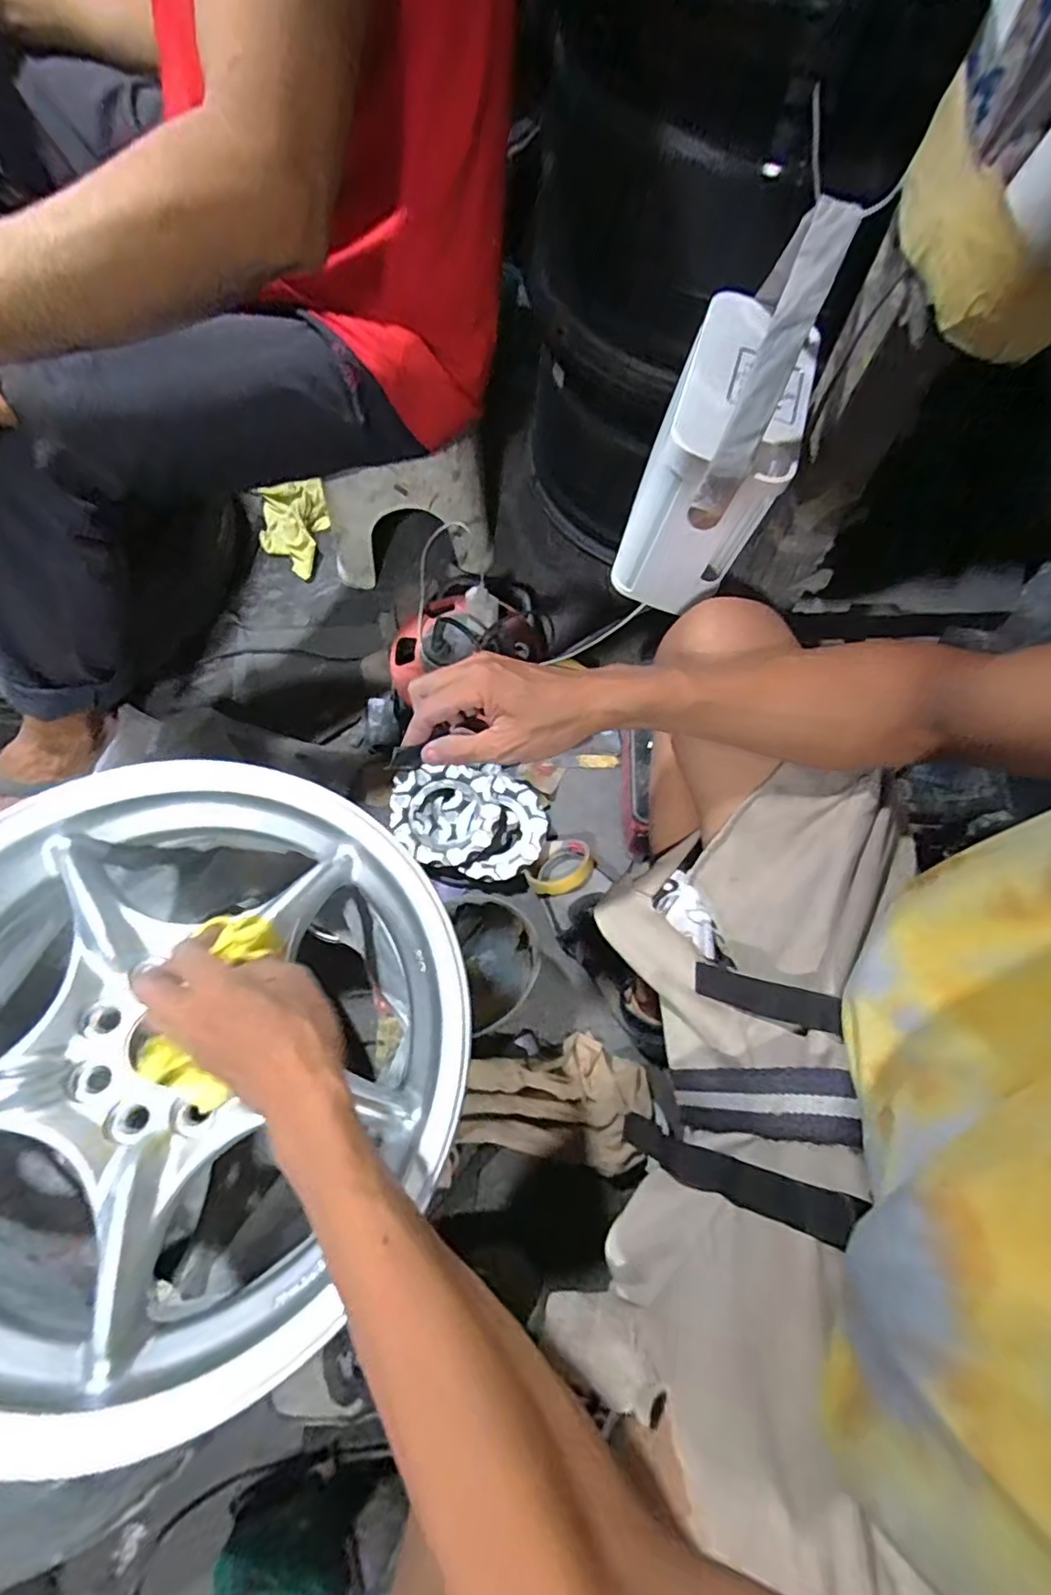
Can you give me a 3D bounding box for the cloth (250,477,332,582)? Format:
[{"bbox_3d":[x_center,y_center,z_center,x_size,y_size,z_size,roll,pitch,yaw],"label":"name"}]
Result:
[{"bbox_3d":[-0.363,-0.417,0.928,0.110,0.043,0.147,-9,92,-2],"label":"cloth"}]

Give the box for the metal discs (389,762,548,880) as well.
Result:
[{"bbox_3d":[-0.075,0.027,0.778,0.199,0.029,0.140,14,71,3],"label":"metal discs"}]

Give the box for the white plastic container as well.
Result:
[{"bbox_3d":[0.172,-0.313,0.492,0.114,0.236,0.195,23,72,7],"label":"white plastic container"}]

